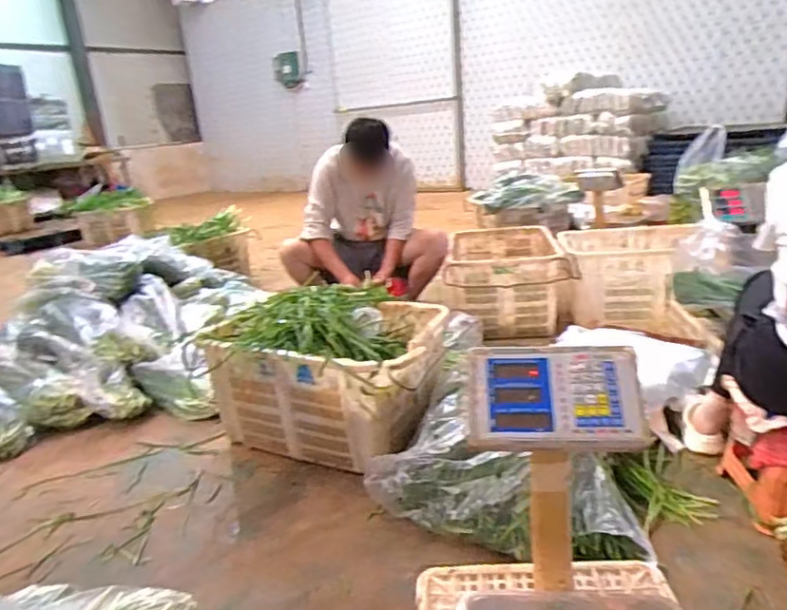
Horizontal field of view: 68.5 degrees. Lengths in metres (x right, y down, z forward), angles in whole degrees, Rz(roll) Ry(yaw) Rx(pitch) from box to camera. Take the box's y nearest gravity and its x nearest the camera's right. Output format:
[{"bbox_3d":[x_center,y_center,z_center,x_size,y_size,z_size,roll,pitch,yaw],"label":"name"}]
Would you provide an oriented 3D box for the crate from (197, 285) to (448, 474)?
[{"bbox_3d":[-0.187,0.190,1.740,0.669,0.364,0.464,7,21,30],"label":"crate"}]

